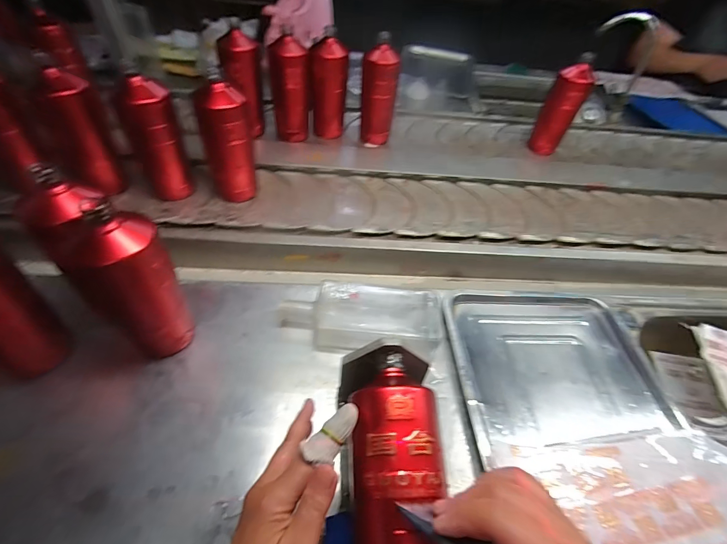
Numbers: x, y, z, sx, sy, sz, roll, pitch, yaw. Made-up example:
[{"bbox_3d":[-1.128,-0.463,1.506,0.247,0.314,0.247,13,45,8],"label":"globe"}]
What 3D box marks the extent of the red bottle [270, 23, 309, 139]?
[{"bbox_3d":[-0.151,-0.387,0.740,0.064,0.198,0.070,5,50,-6],"label":"red bottle"}]

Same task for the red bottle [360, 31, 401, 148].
[{"bbox_3d":[0.034,-0.393,0.761,0.065,0.204,0.062,5,50,-6],"label":"red bottle"}]

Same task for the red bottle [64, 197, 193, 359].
[{"bbox_3d":[-0.276,0.014,0.412,0.093,0.208,0.082,33,51,24],"label":"red bottle"}]

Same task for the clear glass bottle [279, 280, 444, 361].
[{"bbox_3d":[-0.002,0.065,0.490,0.229,0.052,0.107,8,45,1],"label":"clear glass bottle"}]

